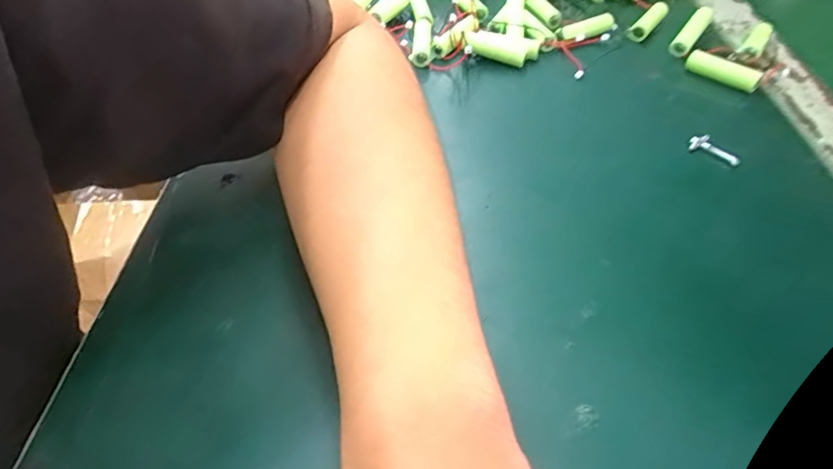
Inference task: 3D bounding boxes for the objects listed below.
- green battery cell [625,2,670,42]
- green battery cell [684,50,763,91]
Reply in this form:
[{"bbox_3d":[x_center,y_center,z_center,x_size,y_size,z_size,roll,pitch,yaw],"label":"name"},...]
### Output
[{"bbox_3d":[0.196,-0.180,0.447,0.016,0.016,0.063,28,52,26],"label":"green battery cell"},{"bbox_3d":[0.226,-0.122,0.390,0.011,0.014,0.053,-34,53,-27],"label":"green battery cell"}]

